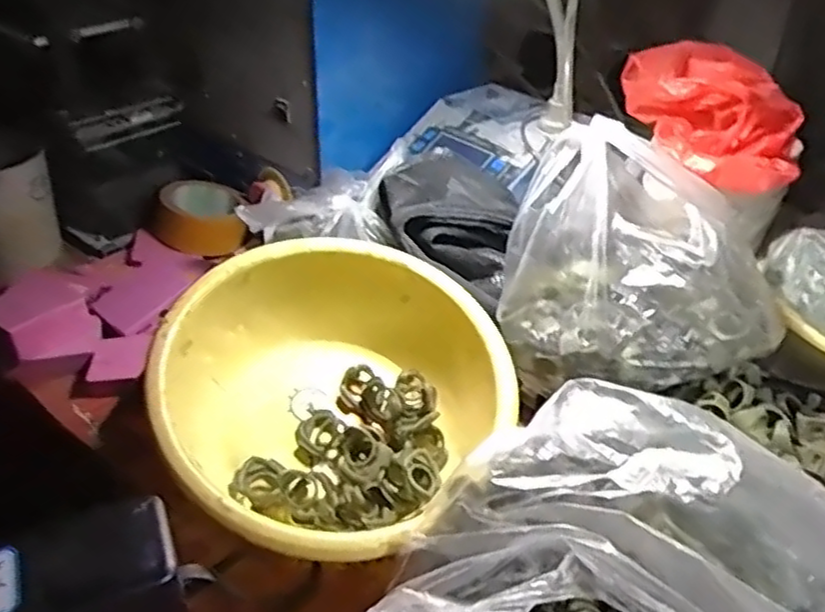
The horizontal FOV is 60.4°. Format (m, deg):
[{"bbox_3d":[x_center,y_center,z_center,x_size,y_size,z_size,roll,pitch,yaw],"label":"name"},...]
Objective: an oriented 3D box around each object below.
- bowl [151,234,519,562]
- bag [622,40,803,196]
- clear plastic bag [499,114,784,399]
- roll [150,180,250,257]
[{"bbox_3d":[-0.044,0.062,0.468,0.220,0.115,0.215,1,35,-1],"label":"bowl"},{"bbox_3d":[0.254,-0.161,0.586,0.114,0.071,0.152,-8,36,-13],"label":"bag"},{"bbox_3d":[0.168,-0.028,0.509,0.196,0.139,0.131,9,36,10],"label":"clear plastic bag"},{"bbox_3d":[-0.240,-0.098,0.795,0.105,0.049,0.109,-5,36,-9],"label":"roll"}]

